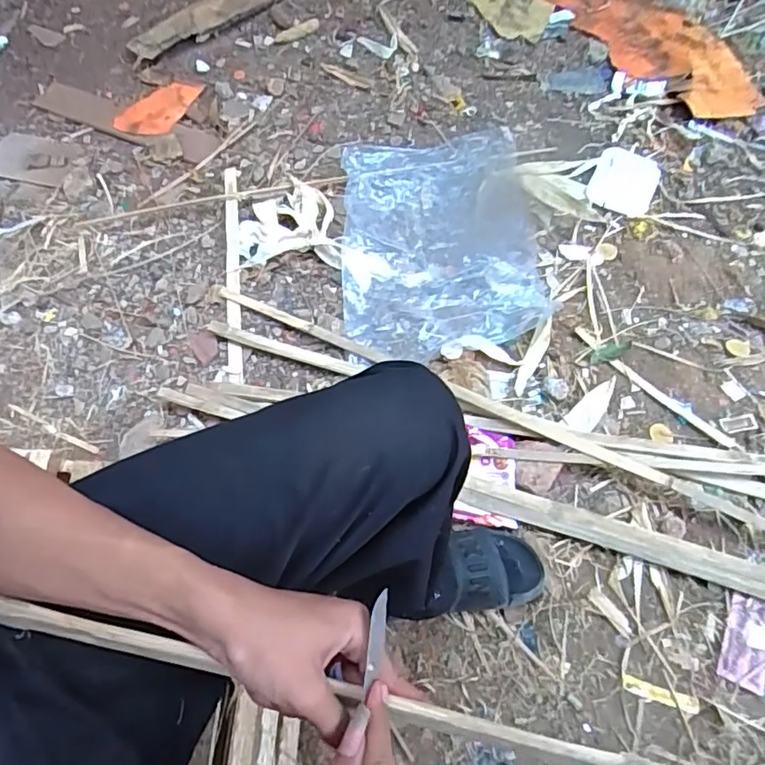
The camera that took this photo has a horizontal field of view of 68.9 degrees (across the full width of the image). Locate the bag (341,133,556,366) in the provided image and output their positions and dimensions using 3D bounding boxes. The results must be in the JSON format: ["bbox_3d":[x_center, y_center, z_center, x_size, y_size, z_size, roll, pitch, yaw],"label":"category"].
[{"bbox_3d":[0.104,-0.289,1.069,0.364,0.060,0.533,-5,63,0],"label":"bag"}]

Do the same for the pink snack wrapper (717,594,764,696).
[{"bbox_3d":[0.486,0.346,0.743,0.057,0.007,0.111,21,66,13],"label":"pink snack wrapper"}]

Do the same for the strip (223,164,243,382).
[{"bbox_3d":[-0.291,-0.226,1.079,0.030,0.015,0.524,-8,63,-1],"label":"strip"}]

